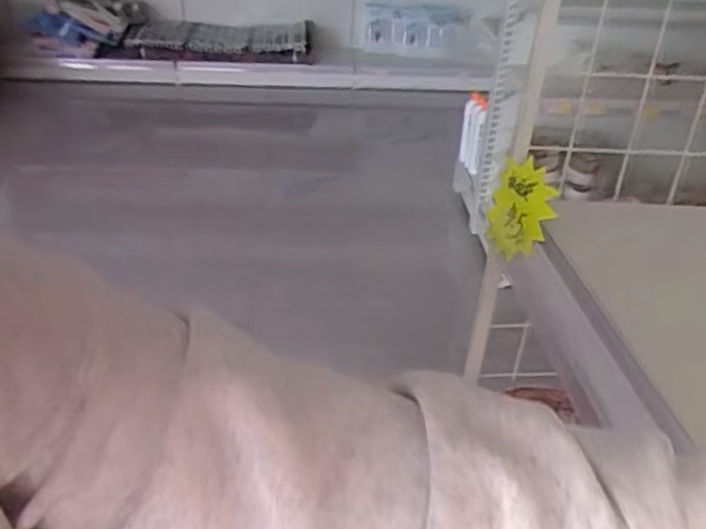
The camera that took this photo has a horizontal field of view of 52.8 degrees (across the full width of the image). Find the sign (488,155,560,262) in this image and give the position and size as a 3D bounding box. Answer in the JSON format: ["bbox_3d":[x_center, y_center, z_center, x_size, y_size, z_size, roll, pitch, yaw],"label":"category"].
[{"bbox_3d":[0.141,-0.046,0.598,0.010,0.077,0.097,13,14,-19],"label":"sign"}]

